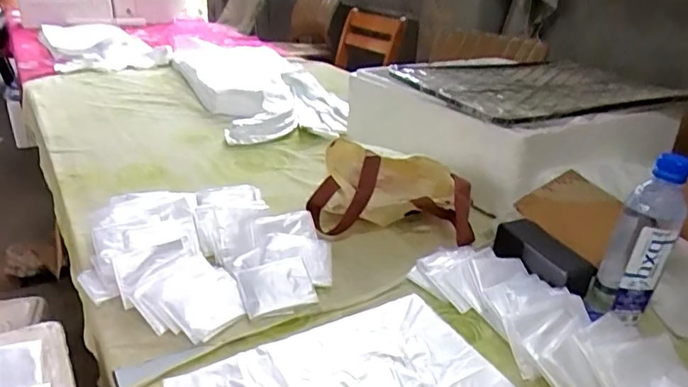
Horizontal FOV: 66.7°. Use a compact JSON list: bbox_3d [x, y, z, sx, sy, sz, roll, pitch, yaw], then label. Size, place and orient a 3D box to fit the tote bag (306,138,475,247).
[{"bbox_3d":[0.073,-0.004,0.757,0.224,0.100,0.123,8,25,10],"label":"tote bag"}]

